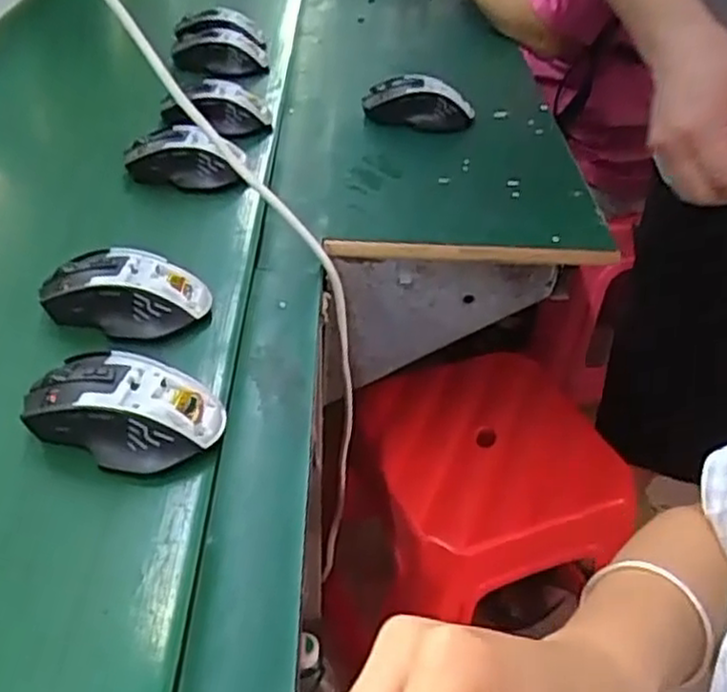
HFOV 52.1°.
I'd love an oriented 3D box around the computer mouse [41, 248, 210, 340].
[{"bbox_3d":[-0.166,-0.040,0.518,0.104,0.034,0.051,9,41,7],"label":"computer mouse"}]

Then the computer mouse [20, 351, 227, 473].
[{"bbox_3d":[-0.141,0.034,0.434,0.108,0.034,0.064,12,41,10],"label":"computer mouse"}]

